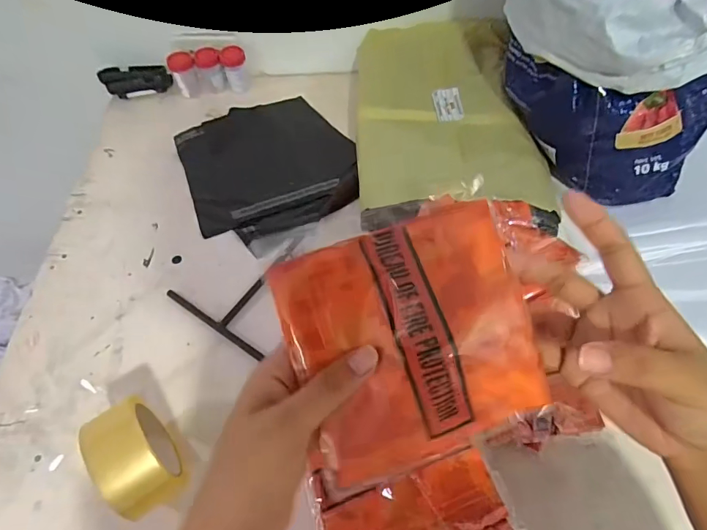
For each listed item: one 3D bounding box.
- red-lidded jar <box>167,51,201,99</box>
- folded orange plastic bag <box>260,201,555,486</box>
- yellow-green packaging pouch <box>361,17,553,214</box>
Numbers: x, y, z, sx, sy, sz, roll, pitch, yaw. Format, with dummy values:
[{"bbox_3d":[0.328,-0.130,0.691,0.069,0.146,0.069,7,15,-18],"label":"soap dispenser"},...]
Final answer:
[{"bbox_3d":[-0.292,-0.330,0.743,0.040,0.065,0.041,-1,58,1],"label":"red-lidded jar"},{"bbox_3d":[0.032,0.040,0.222,0.120,0.017,0.122,-18,92,-3],"label":"folded orange plastic bag"},{"bbox_3d":[0.136,-0.236,0.642,0.257,0.047,0.351,-1,58,1],"label":"yellow-green packaging pouch"}]

